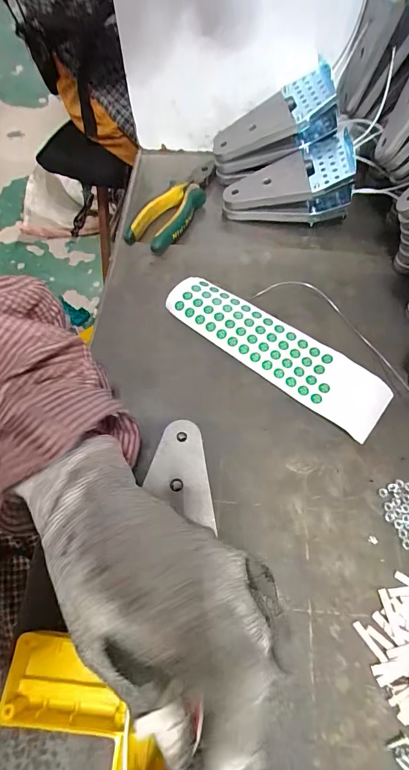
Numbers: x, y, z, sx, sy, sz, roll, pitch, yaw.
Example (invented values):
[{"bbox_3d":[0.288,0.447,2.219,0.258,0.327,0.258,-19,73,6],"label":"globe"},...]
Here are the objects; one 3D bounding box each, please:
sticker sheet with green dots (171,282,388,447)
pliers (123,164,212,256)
[{"bbox_3d":[0.065,-0.037,0.337,0.217,0.013,0.066,37,69,17],"label":"sticker sheet with green dots"},{"bbox_3d":[-0.028,-0.207,0.419,0.048,0.025,0.150,33,68,16],"label":"pliers"}]

